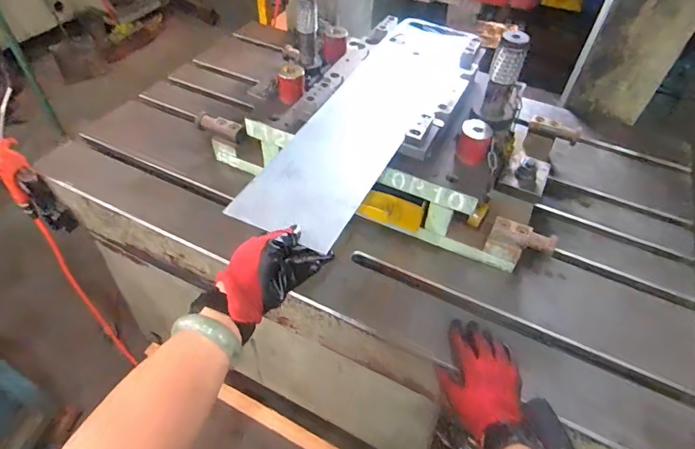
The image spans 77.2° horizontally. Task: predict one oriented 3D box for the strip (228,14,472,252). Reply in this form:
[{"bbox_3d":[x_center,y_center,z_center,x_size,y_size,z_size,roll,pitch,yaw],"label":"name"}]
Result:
[{"bbox_3d":[0.053,-0.194,0.741,0.173,0.011,0.618,24,54,15],"label":"strip"}]

